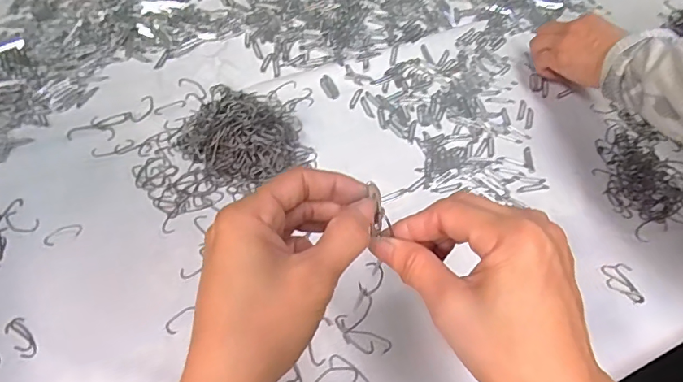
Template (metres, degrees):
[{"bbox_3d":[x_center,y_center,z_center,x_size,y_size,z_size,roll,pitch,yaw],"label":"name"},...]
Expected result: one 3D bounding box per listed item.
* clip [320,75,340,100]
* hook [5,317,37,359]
[{"bbox_3d":[-0.014,-0.121,0.524,0.016,0.004,0.035,-23,64,-16],"label":"clip"},{"bbox_3d":[-0.258,0.119,0.366,0.015,0.004,0.038,-37,68,-23],"label":"hook"}]

